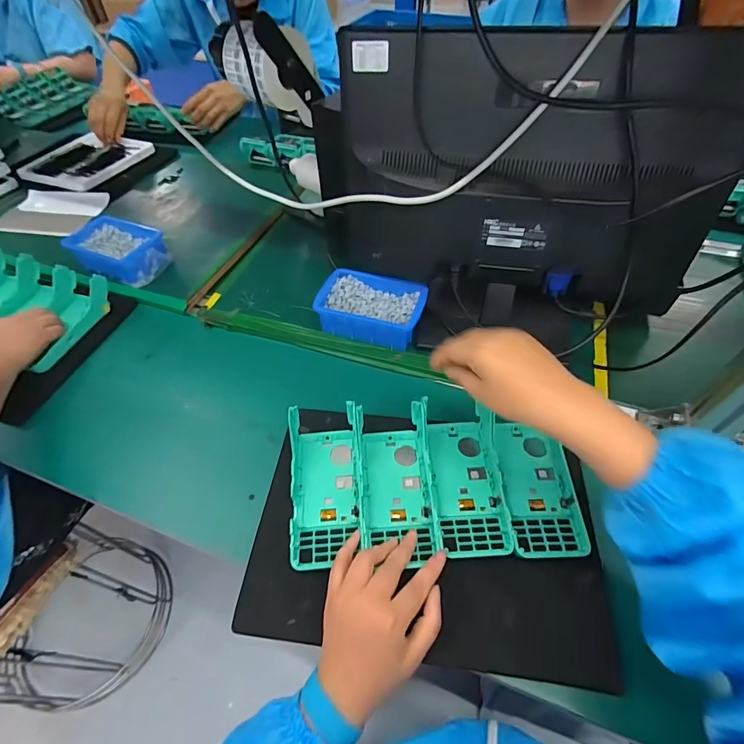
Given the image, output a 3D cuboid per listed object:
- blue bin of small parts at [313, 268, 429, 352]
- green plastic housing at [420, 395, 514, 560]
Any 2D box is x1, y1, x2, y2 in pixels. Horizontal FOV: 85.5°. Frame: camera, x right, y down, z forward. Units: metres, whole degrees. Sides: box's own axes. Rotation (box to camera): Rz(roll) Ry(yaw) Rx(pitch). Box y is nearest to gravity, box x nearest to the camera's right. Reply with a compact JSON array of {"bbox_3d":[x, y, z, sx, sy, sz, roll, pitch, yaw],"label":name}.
[{"bbox_3d":[0.003,-0.092,0.600,0.146,0.067,0.109,14,52,13],"label":"blue bin of small parts"},{"bbox_3d":[0.099,0.112,0.442,0.077,0.031,0.163,-3,50,0],"label":"green plastic housing"}]

